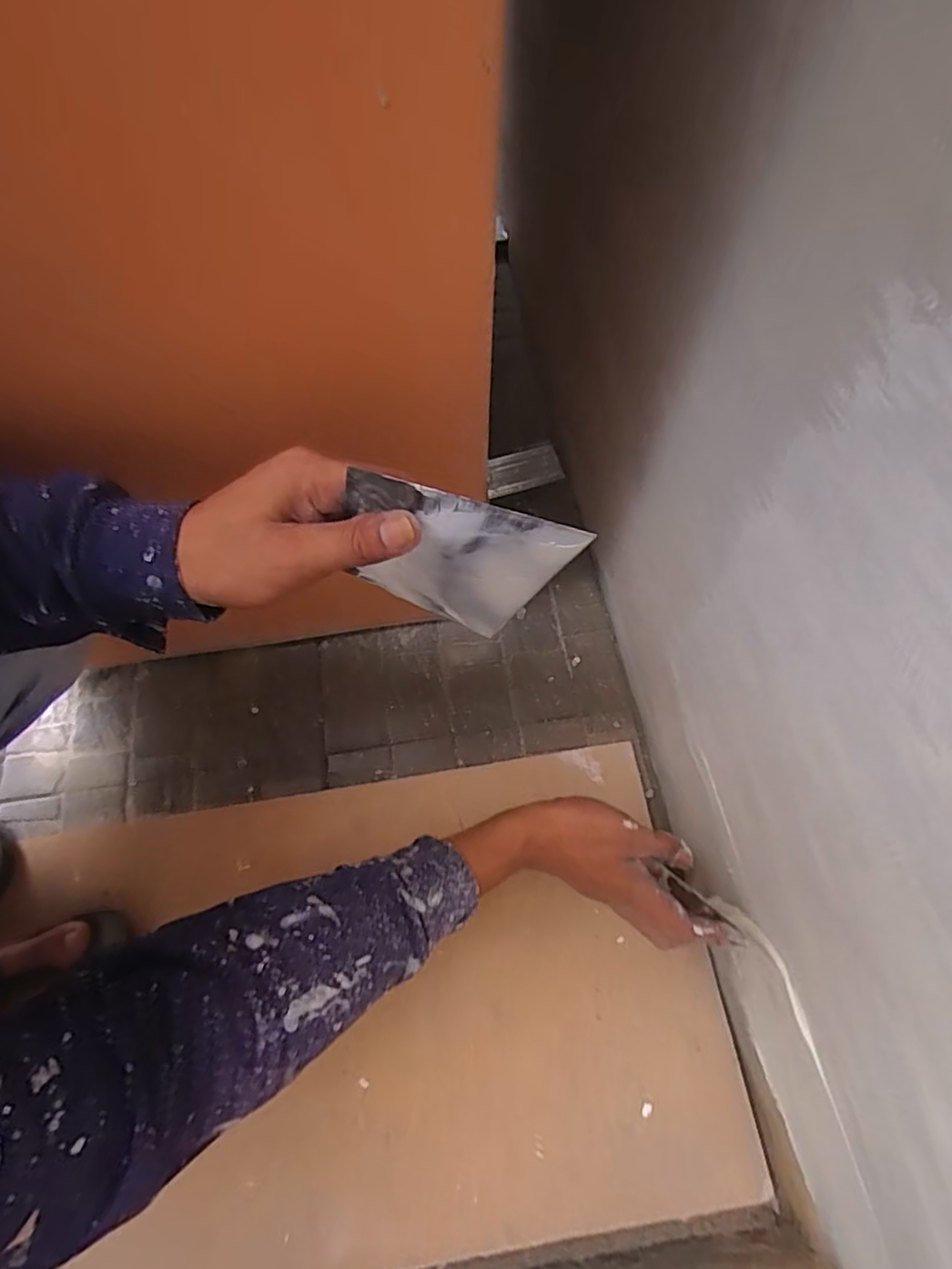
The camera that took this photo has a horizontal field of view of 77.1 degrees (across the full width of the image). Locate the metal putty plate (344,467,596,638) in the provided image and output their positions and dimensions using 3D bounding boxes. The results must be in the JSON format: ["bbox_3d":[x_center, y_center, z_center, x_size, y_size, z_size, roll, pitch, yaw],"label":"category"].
[{"bbox_3d":[-0.016,-0.035,0.292,0.095,0.138,0.004,21,71,-8],"label":"metal putty plate"}]

